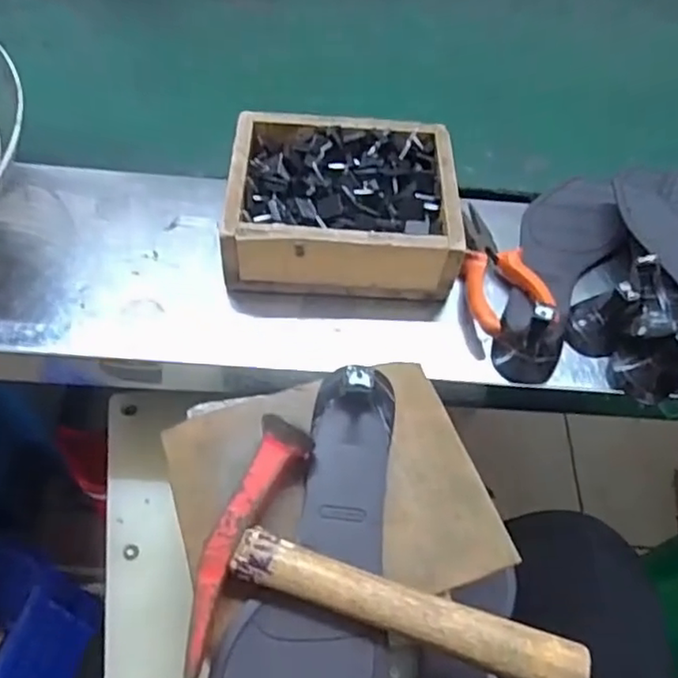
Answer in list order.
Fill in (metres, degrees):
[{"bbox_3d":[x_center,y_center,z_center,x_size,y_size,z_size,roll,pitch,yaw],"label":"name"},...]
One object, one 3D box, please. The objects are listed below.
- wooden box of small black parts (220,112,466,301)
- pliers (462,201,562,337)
[{"bbox_3d":[0.002,-0.111,0.528,0.182,0.065,0.152,3,56,-3],"label":"wooden box of small black parts"},{"bbox_3d":[0.125,-0.062,0.525,0.066,0.028,0.142,-7,57,-9],"label":"pliers"}]

